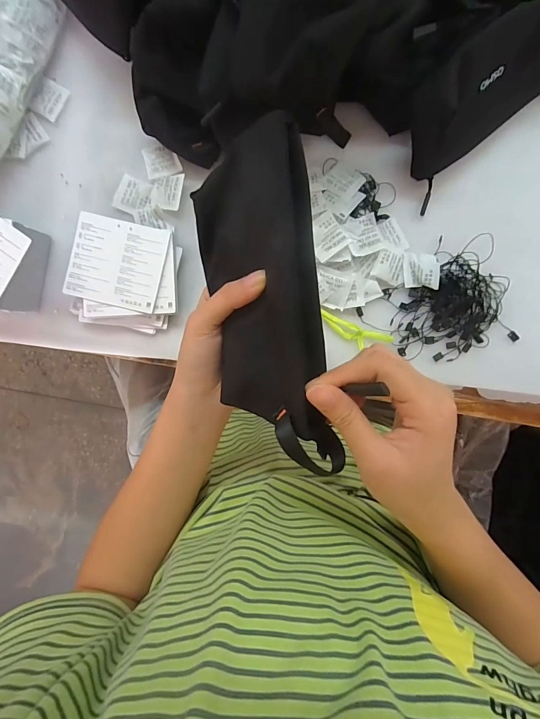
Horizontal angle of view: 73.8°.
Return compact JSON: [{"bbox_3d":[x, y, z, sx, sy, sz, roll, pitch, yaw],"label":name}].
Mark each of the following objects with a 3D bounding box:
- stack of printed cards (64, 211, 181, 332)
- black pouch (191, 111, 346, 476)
[{"bbox_3d":[-0.157,-0.091,0.396,0.115,0.027,0.111,12,92,2],"label":"stack of printed cards"},{"bbox_3d":[-0.007,-0.031,0.233,0.085,0.026,0.207,-7,95,30],"label":"black pouch"}]

